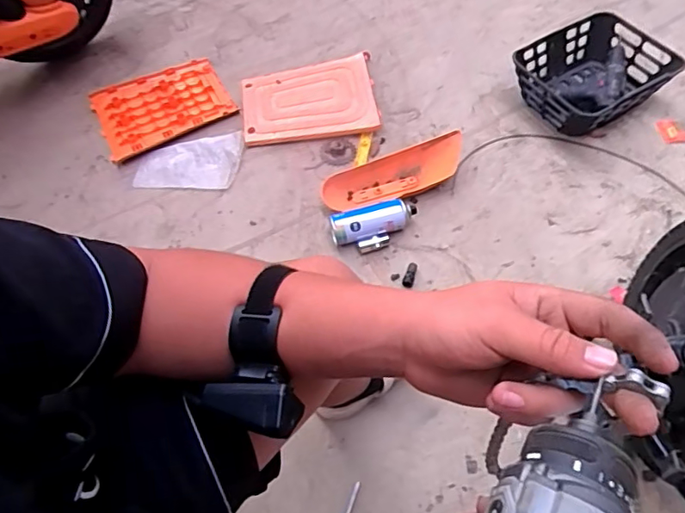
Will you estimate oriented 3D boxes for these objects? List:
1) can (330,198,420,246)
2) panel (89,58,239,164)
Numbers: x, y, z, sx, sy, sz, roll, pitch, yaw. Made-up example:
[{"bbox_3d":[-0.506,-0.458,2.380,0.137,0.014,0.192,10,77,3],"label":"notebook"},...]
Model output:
[{"bbox_3d":[0.068,-0.077,1.094,0.187,0.060,0.057,-16,58,-7],"label":"can"},{"bbox_3d":[-0.468,-0.393,1.360,0.333,0.038,0.237,-27,60,-14],"label":"panel"}]

